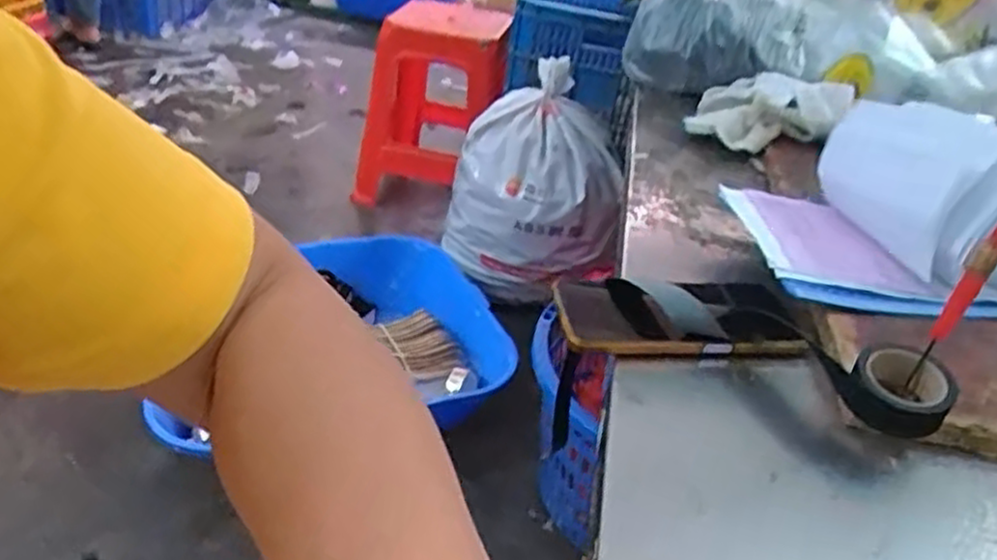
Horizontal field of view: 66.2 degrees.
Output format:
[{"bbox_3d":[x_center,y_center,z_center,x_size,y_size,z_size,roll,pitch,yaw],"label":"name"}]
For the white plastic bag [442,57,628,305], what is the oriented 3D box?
[{"bbox_3d":[0.086,-0.188,1.634,0.362,0.431,0.250,19,35,17],"label":"white plastic bag"}]

